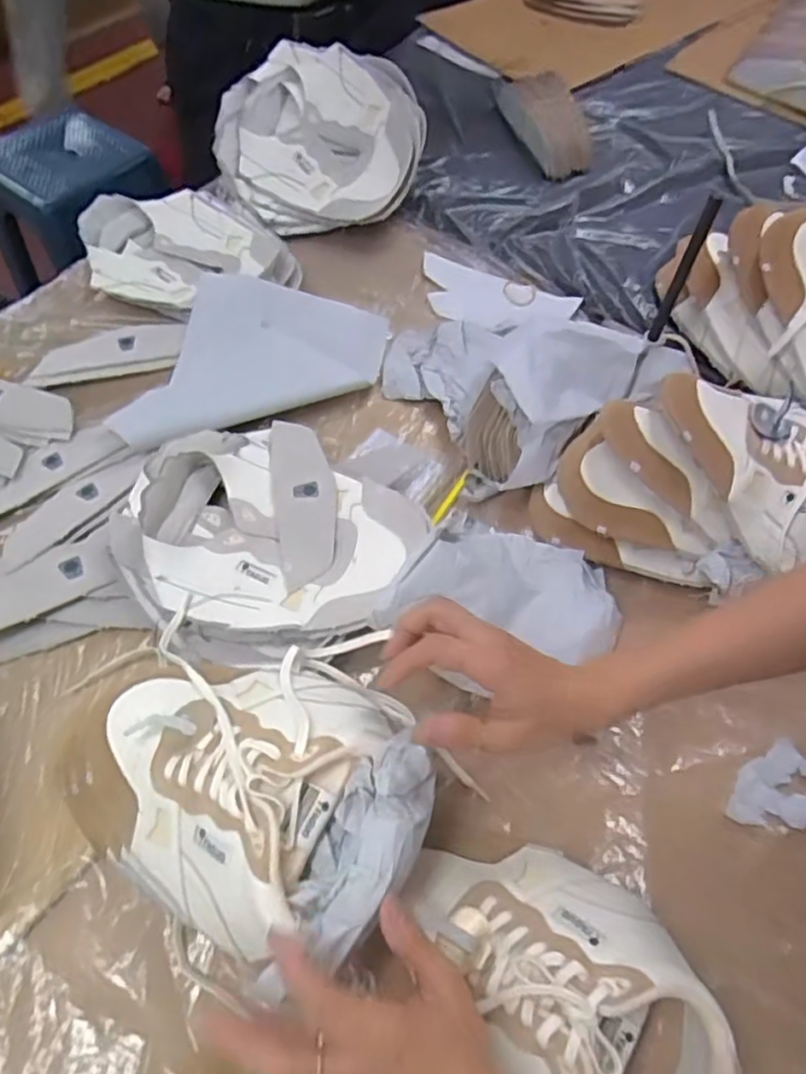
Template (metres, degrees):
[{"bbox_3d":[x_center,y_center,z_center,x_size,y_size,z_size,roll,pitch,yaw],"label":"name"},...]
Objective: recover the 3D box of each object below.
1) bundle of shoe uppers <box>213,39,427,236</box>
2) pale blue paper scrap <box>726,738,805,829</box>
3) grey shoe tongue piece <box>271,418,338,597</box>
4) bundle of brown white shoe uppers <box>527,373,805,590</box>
[{"bbox_3d":[-0.104,-0.487,0.823,0.244,0.099,0.239,-10,62,-7],"label":"bundle of shoe uppers"},{"bbox_3d":[0.282,0.195,0.514,0.076,0.007,0.053,-30,66,-17],"label":"pale blue paper scrap"},{"bbox_3d":[-0.089,-0.037,0.613,0.054,0.014,0.183,-11,58,0],"label":"grey shoe tongue piece"},{"bbox_3d":[0.268,-0.046,0.566,0.282,0.108,0.182,-7,62,-5],"label":"bundle of brown white shoe uppers"}]

